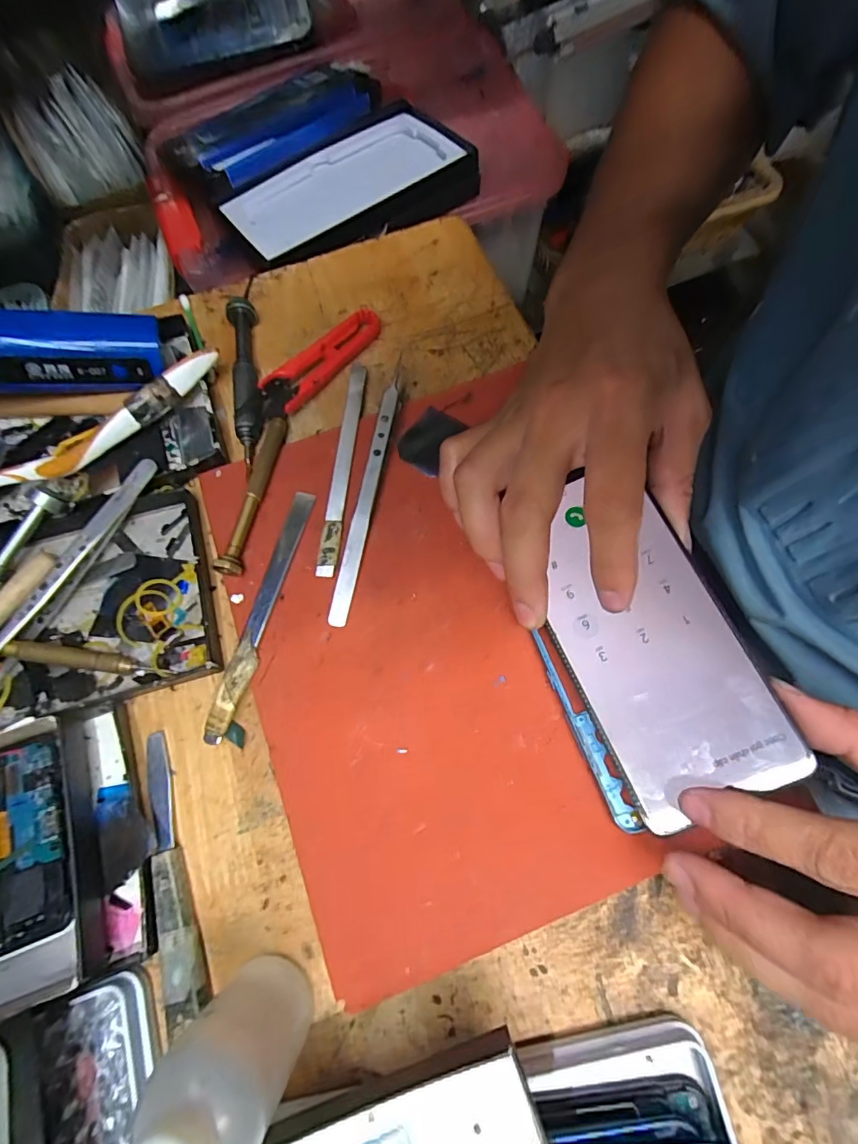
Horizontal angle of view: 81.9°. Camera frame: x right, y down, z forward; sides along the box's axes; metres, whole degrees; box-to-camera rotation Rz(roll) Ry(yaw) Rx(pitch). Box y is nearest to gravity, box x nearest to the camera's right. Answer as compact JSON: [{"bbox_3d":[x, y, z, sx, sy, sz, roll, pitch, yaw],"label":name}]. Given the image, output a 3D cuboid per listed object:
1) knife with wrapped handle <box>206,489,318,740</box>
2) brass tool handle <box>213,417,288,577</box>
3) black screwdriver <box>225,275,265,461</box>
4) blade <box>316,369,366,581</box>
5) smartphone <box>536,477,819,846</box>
[{"bbox_3d":[-0.081,0.017,0.240,0.012,0.004,0.126,13,71,6],"label":"knife with wrapped handle"},{"bbox_3d":[-0.091,-0.041,0.257,0.010,0.013,0.091,9,71,4],"label":"brass tool handle"},{"bbox_3d":[-0.106,-0.123,0.286,0.015,0.015,0.130,-9,71,-2],"label":"black screwdriver"},{"bbox_3d":[-0.046,-0.060,0.267,0.010,0.005,0.131,4,71,3],"label":"blade"},{"bbox_3d":[0.091,0.030,0.219,0.078,0.013,0.140,-22,73,2],"label":"smartphone"}]

